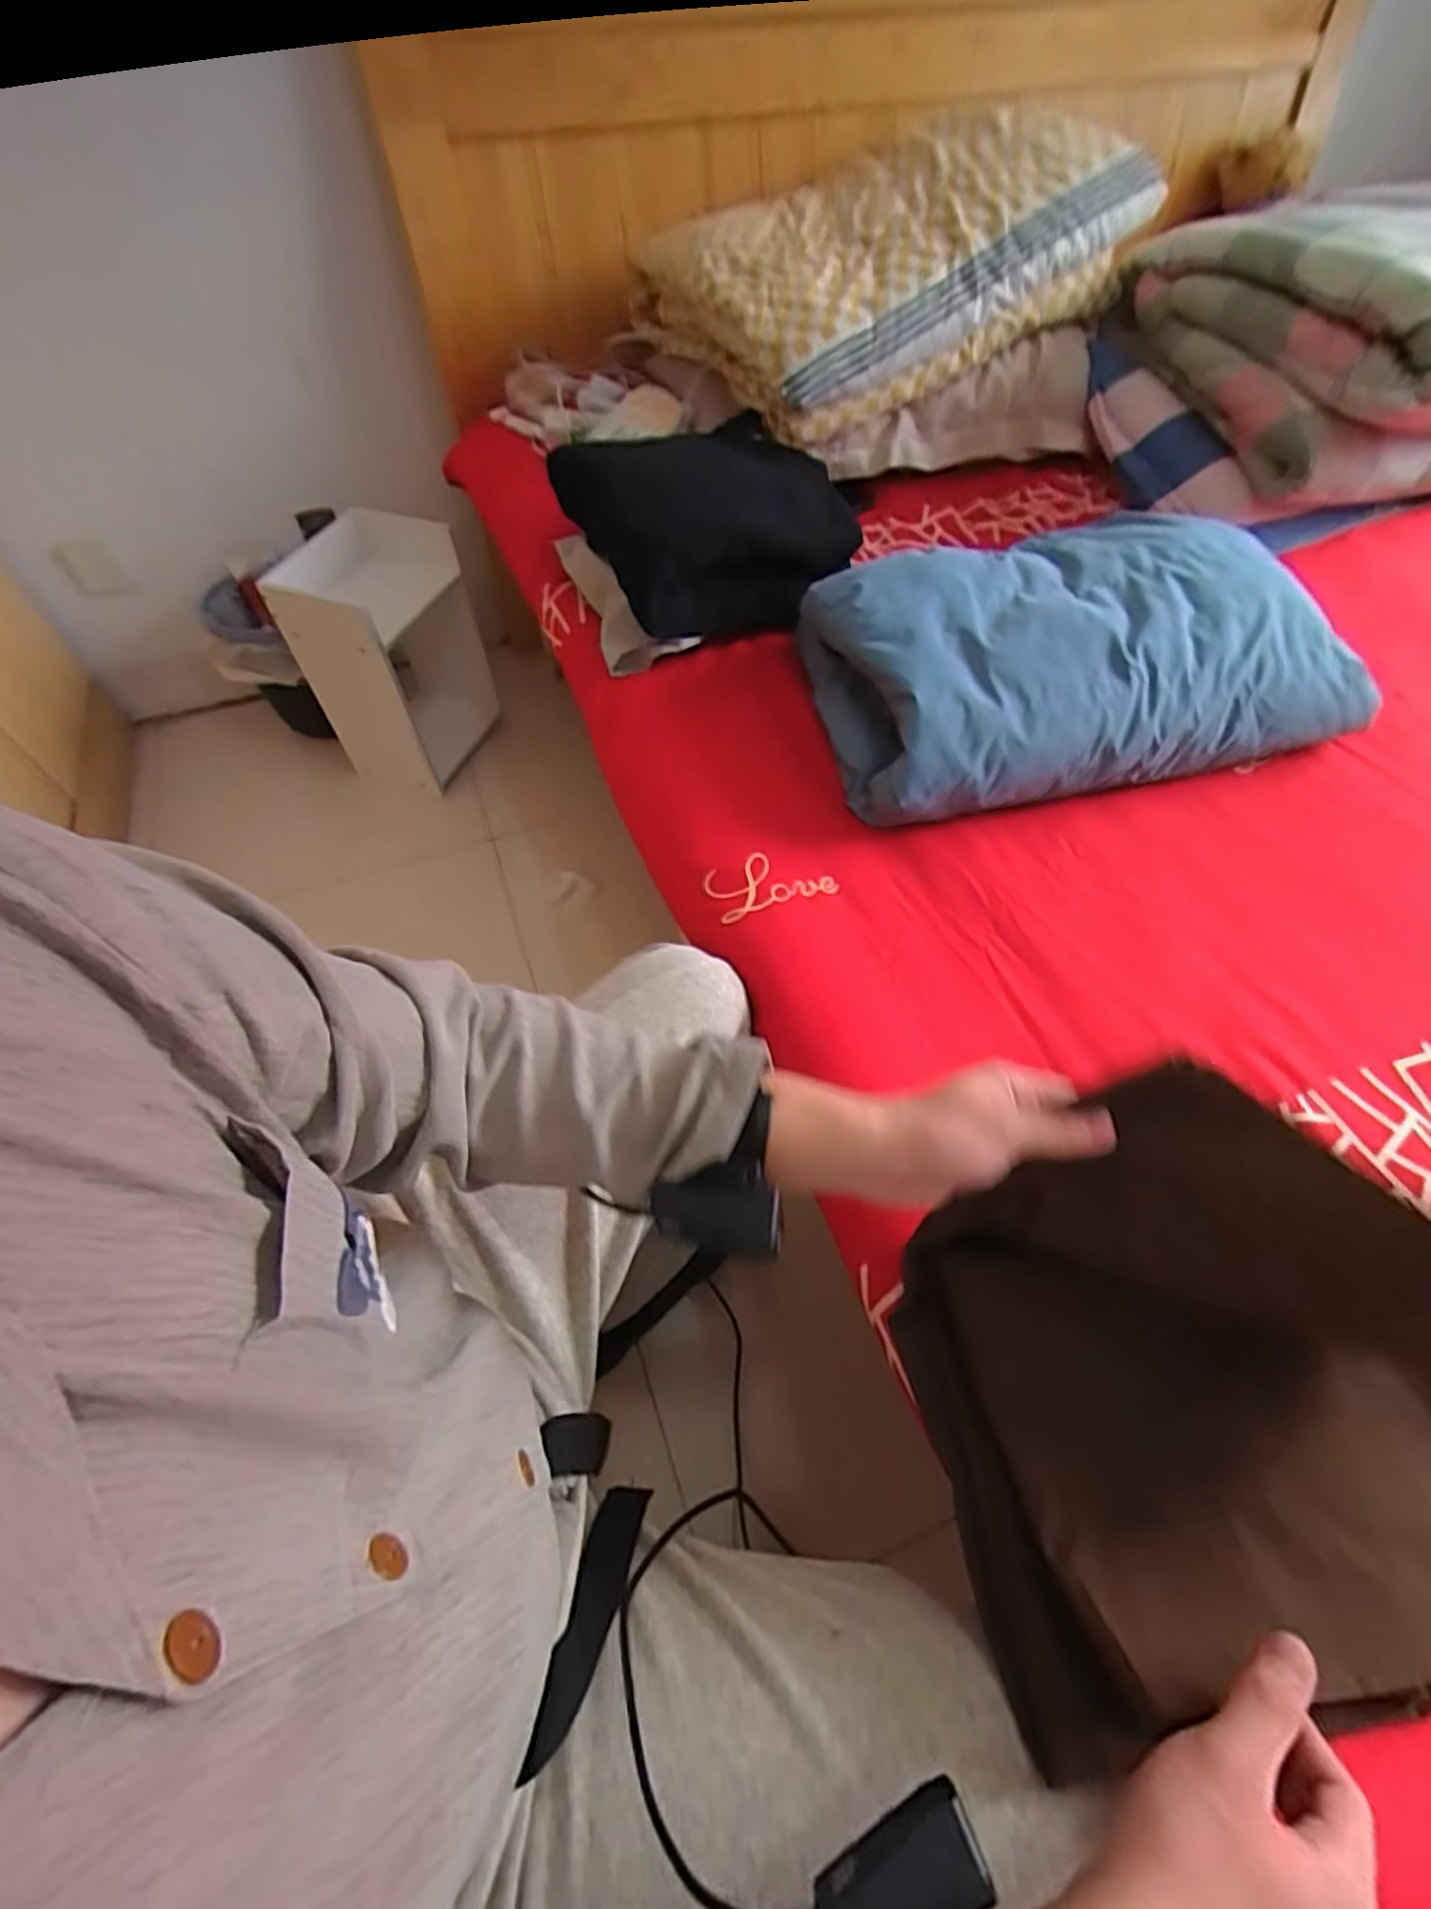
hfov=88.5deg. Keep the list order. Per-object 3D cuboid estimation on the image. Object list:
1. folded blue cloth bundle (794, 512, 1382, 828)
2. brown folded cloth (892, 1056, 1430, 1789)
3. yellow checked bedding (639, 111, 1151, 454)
[{"bbox_3d":[0.385,-0.372,0.861,0.550,0.126,0.410,-12,58,-8],"label":"folded blue cloth bundle"},{"bbox_3d":[0.294,0.229,0.393,0.318,0.176,0.282,-10,57,-6],"label":"brown folded cloth"},{"bbox_3d":[0.312,-1.227,1.290,0.834,0.236,0.501,-30,62,-18],"label":"yellow checked bedding"}]

